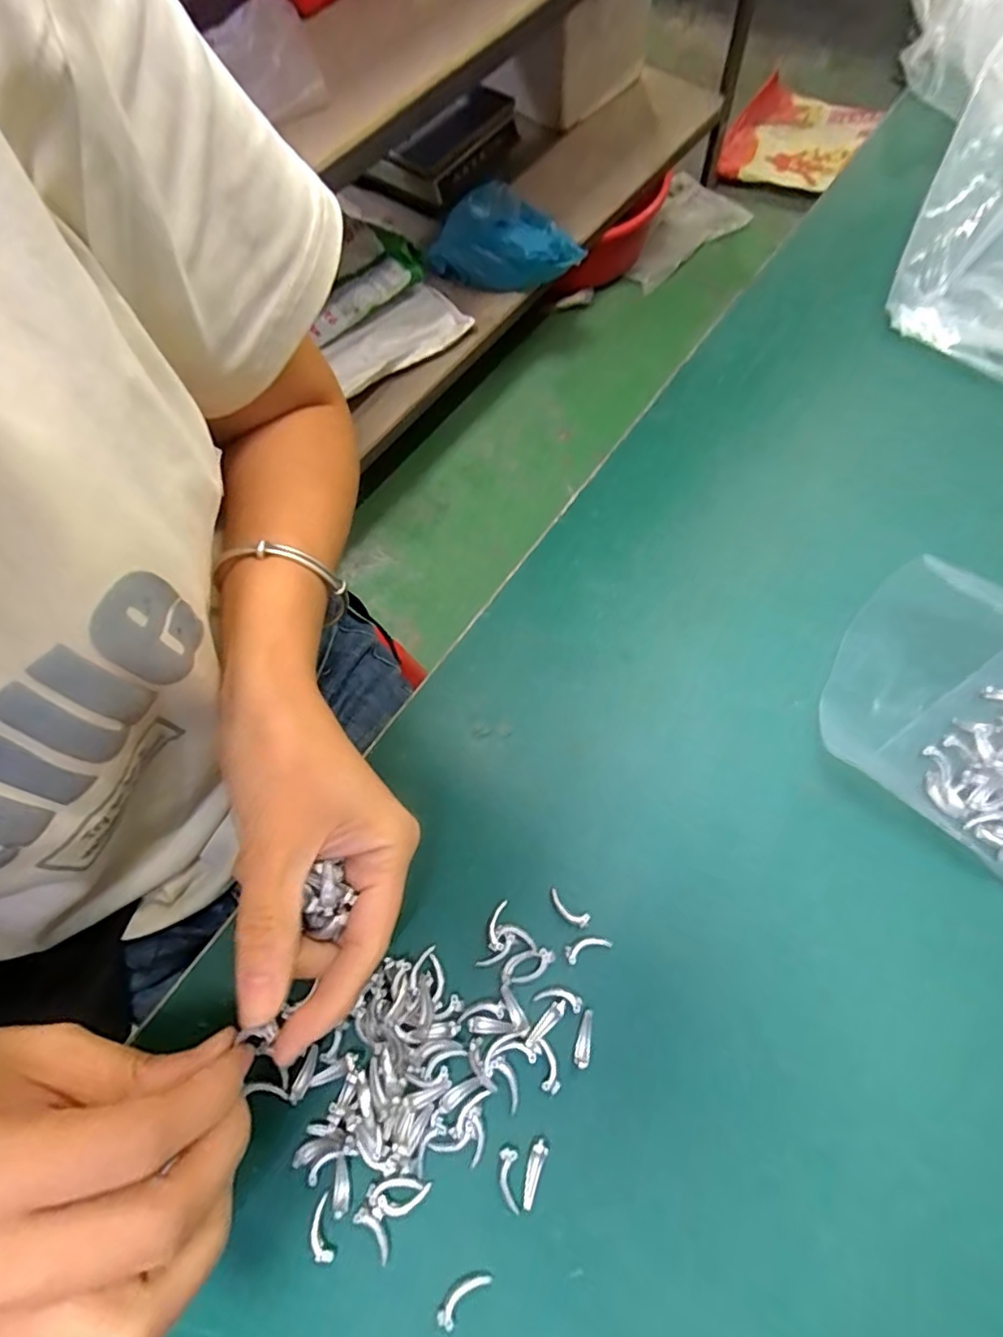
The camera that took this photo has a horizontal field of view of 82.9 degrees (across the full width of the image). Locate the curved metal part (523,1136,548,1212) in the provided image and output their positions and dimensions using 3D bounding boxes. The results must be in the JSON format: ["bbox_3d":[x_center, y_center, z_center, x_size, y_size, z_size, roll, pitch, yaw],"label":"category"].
[{"bbox_3d":[0.012,0.189,0.213,0.007,0.004,0.021,18,72,9],"label":"curved metal part"}]

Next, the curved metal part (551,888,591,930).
[{"bbox_3d":[0.029,0.105,0.246,0.020,0.004,0.007,35,75,14],"label":"curved metal part"}]

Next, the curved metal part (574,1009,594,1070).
[{"bbox_3d":[0.033,0.149,0.228,0.006,0.005,0.021,9,71,6],"label":"curved metal part"}]

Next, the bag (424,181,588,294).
[{"bbox_3d":[0.004,-0.837,1.118,0.312,0.107,0.165,9,70,8],"label":"bag"}]

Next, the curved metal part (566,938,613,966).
[{"bbox_3d":[0.037,0.118,0.240,0.020,0.004,0.007,-22,70,-5],"label":"curved metal part"}]

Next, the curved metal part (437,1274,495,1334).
[{"bbox_3d":[-0.014,0.224,0.201,0.021,0.004,0.008,-38,73,-10],"label":"curved metal part"}]

